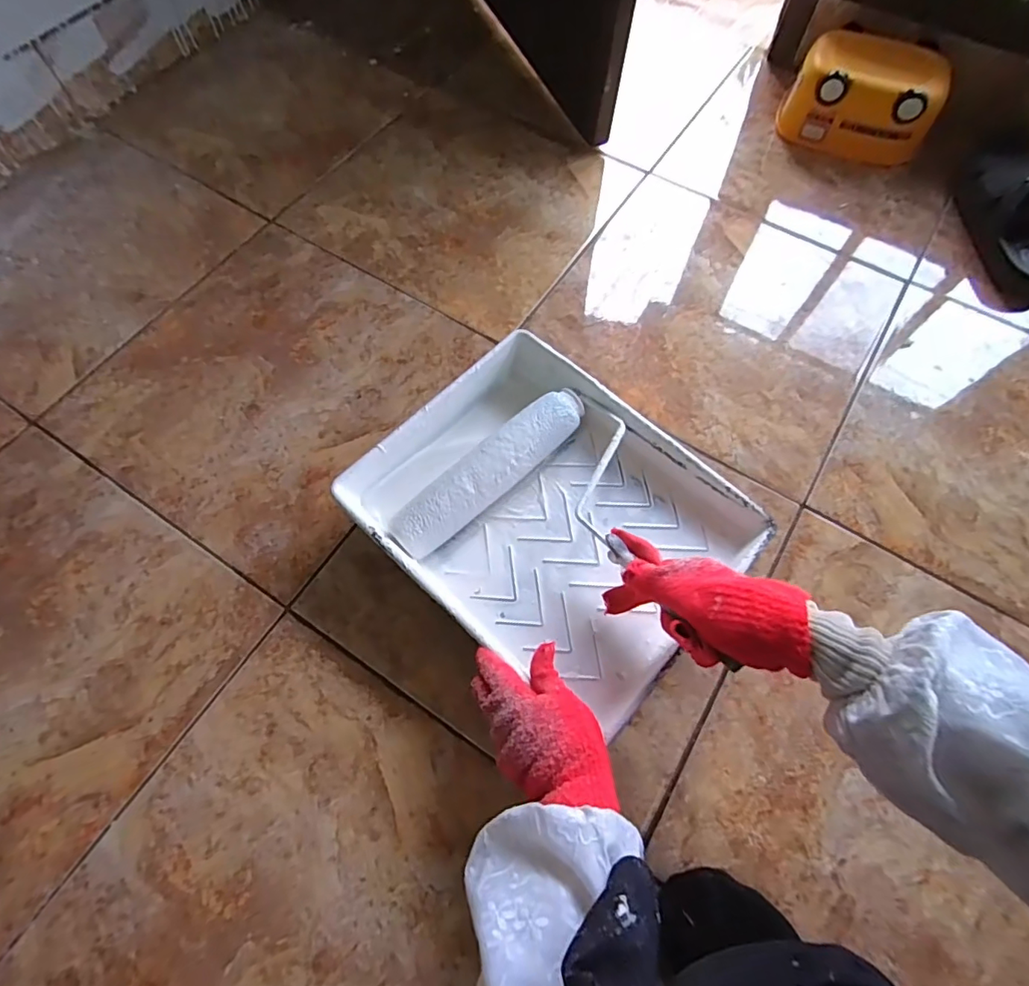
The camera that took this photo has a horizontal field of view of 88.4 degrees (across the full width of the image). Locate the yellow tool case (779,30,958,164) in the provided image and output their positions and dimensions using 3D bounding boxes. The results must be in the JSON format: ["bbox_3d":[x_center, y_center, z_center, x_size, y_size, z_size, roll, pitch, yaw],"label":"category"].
[{"bbox_3d":[0.522,-0.588,0.809,0.207,0.120,0.116,23,69,9],"label":"yellow tool case"}]

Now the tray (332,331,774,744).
[{"bbox_3d":[0.036,0.022,0.541,0.342,0.055,0.275,41,71,16],"label":"tray"}]

